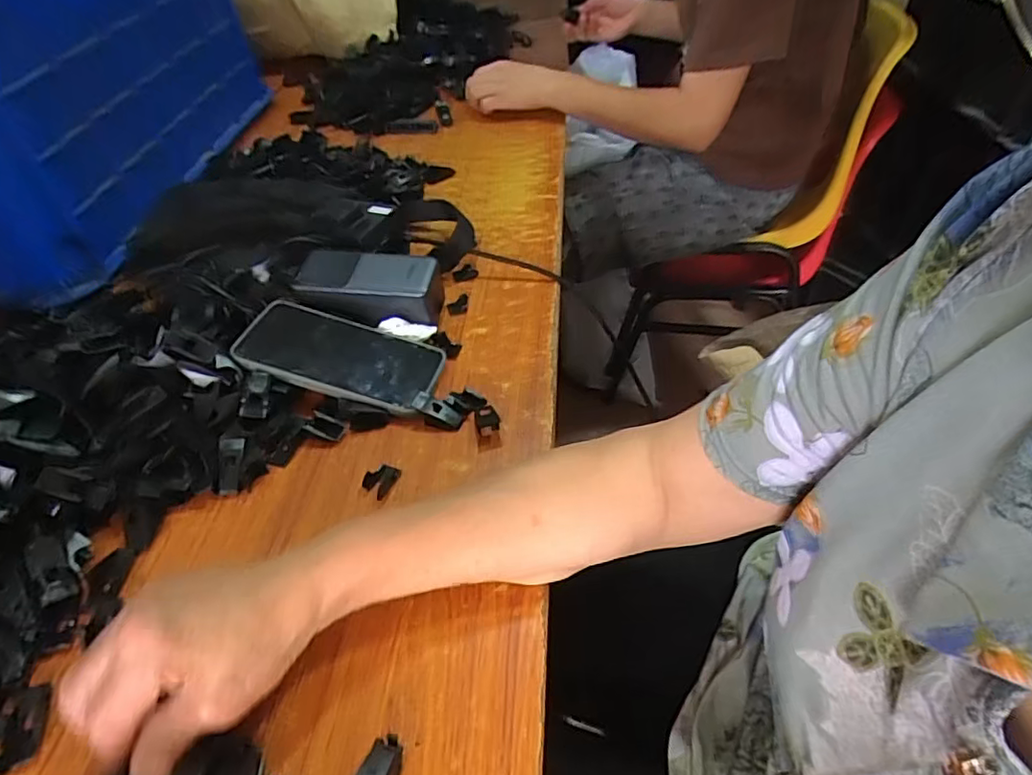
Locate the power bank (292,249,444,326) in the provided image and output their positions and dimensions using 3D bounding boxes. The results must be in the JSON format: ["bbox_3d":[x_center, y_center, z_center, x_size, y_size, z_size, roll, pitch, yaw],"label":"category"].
[{"bbox_3d":[-0.135,-0.095,0.527,0.129,0.034,0.062,1,46,4],"label":"power bank"}]

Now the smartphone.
[{"bbox_3d":[-0.146,-0.029,0.486,0.163,0.008,0.084,14,44,2],"label":"smartphone"}]

